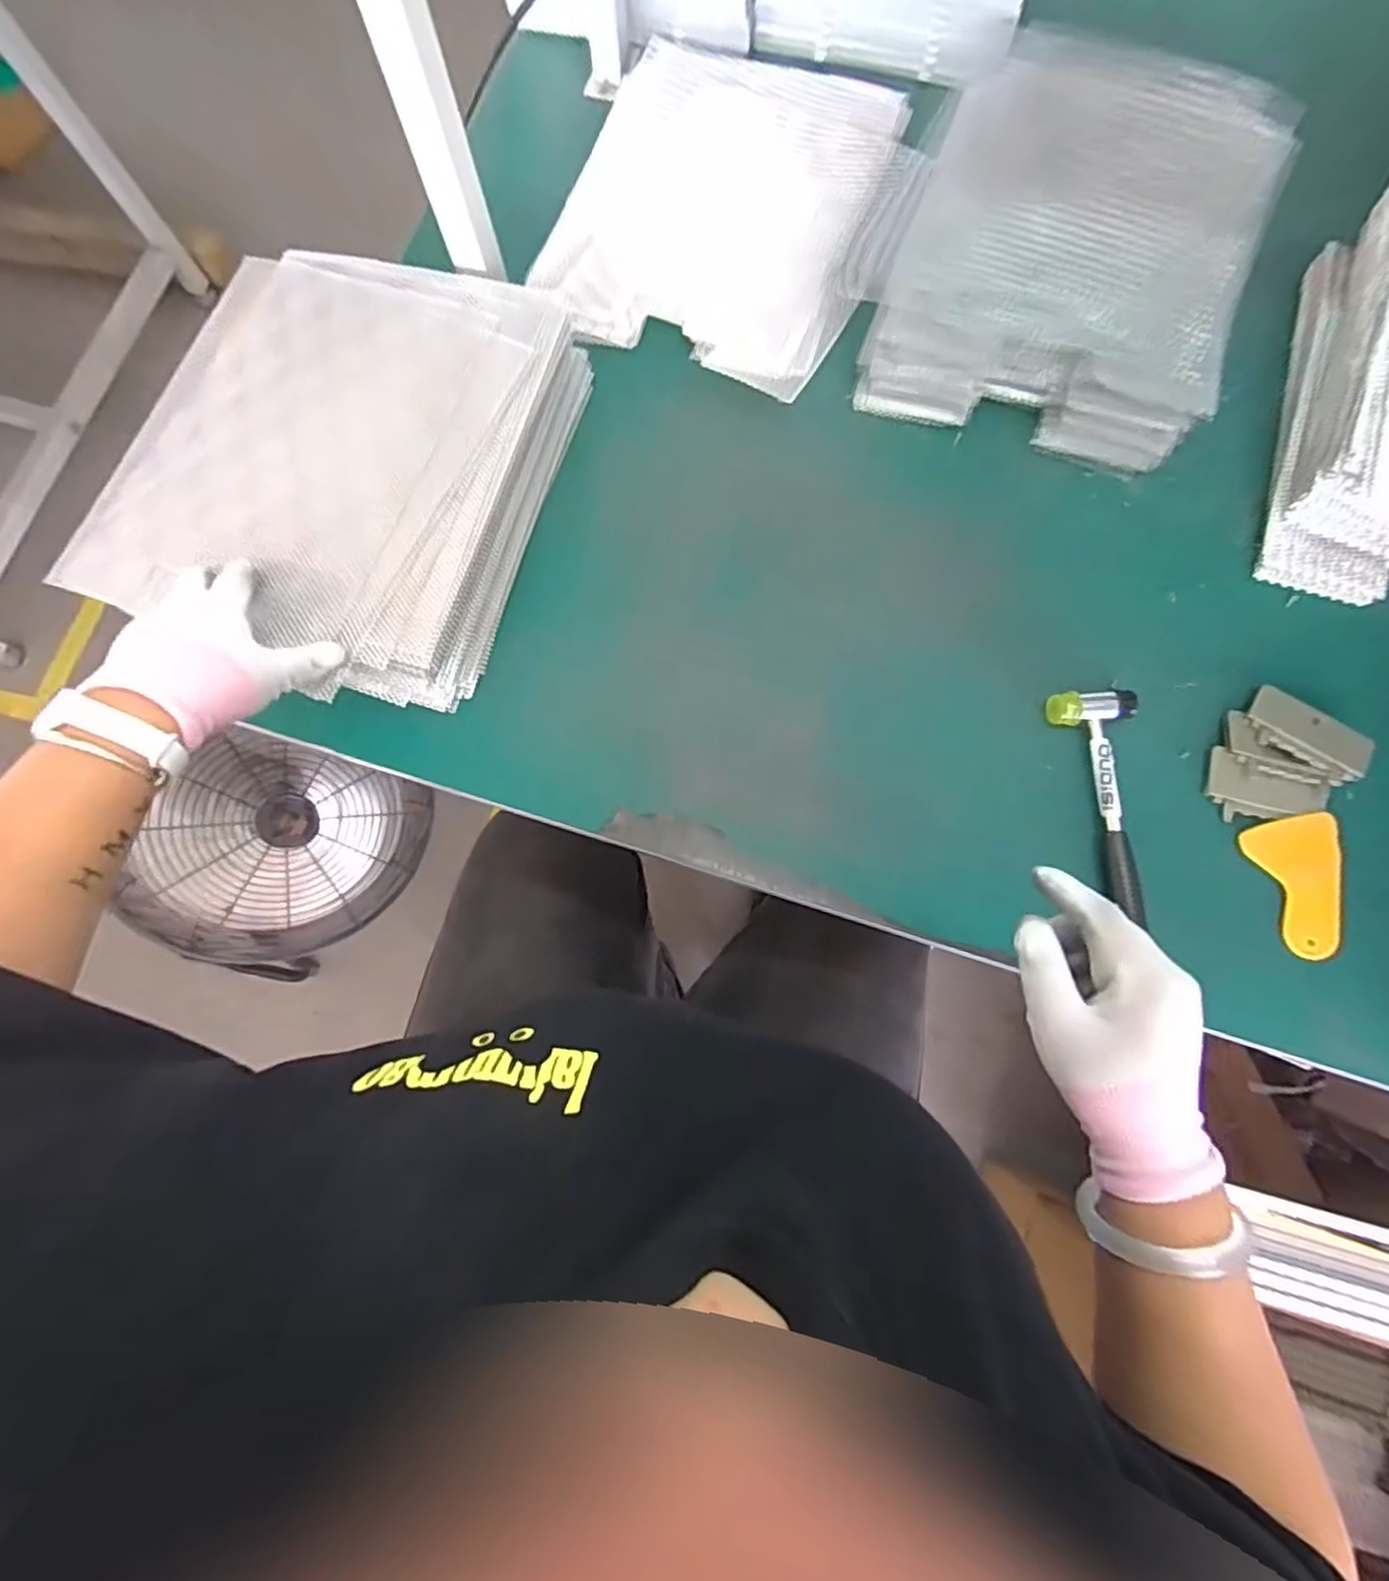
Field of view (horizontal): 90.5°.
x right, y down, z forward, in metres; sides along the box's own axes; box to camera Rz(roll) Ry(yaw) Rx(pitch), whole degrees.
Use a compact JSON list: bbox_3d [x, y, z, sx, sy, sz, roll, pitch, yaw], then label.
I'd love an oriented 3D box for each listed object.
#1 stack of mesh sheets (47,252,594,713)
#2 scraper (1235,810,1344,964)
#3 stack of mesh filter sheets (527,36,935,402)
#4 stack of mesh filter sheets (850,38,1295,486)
[{"bbox_3d":[-0.286,-0.266,0.567,0.301,0.069,0.354,16,80,4],"label":"stack of mesh sheets"},{"bbox_3d":[0.447,0.069,0.515,0.067,0.011,0.105,6,81,9],"label":"scraper"},{"bbox_3d":[0.039,-0.550,0.651,0.304,0.028,0.364,23,78,6],"label":"stack of mesh filter sheets"},{"bbox_3d":[0.332,-0.488,0.602,0.272,0.078,0.388,21,78,6],"label":"stack of mesh filter sheets"}]

